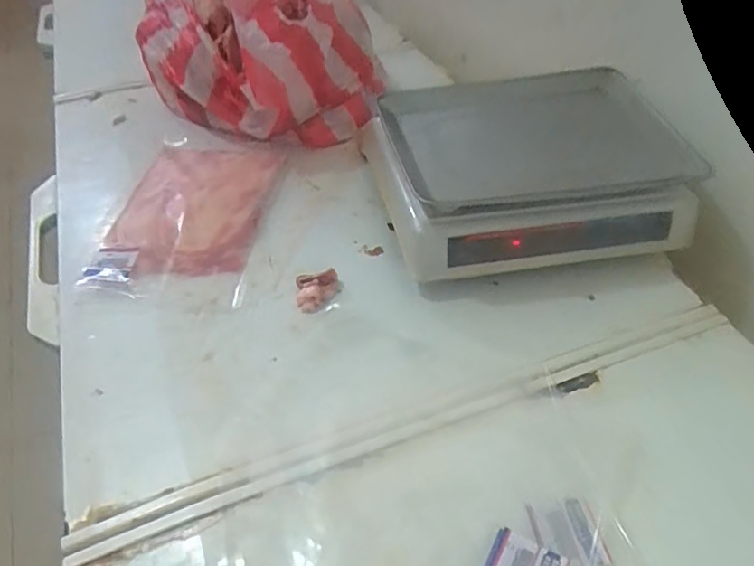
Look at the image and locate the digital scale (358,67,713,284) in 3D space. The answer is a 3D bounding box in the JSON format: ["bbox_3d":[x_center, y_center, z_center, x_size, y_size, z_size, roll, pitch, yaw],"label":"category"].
[{"bbox_3d":[0.171,-0.139,0.675,0.327,0.127,0.264,-5,46,-8],"label":"digital scale"}]

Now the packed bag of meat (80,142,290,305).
[{"bbox_3d":[-0.227,-0.091,0.679,0.182,0.033,0.278,5,45,2],"label":"packed bag of meat"}]

